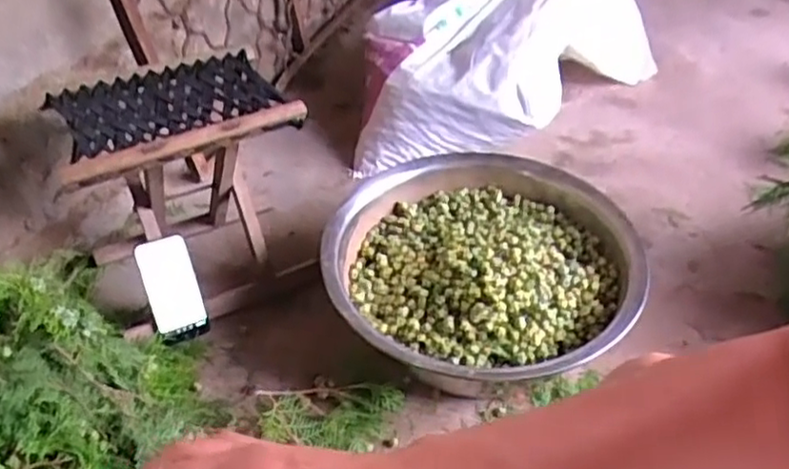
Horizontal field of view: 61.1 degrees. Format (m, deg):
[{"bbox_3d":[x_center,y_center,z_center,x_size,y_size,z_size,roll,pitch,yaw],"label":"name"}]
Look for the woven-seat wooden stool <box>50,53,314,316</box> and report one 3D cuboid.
[{"bbox_3d":[-0.306,-0.069,1.002,0.295,0.306,0.236,-19,45,-21],"label":"woven-seat wooden stool"}]

